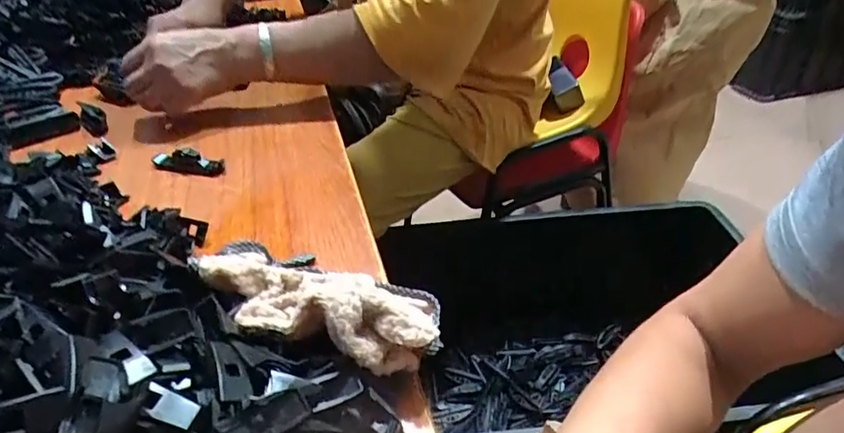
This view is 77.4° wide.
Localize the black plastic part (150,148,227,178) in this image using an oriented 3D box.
[{"bbox_3d":[-0.233,-0.055,0.517,0.088,0.017,0.020,9,37,17],"label":"black plastic part"}]

